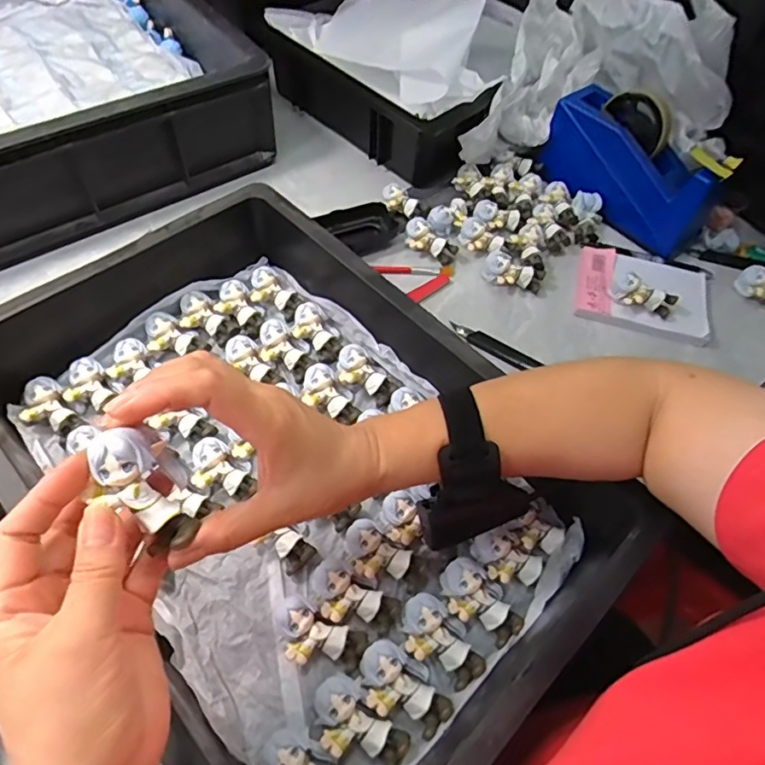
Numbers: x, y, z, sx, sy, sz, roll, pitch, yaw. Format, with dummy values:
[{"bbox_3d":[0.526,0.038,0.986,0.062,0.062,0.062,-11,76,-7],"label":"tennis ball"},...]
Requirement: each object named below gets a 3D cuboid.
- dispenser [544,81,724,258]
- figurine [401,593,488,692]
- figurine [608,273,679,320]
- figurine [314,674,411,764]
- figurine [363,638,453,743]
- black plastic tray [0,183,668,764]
[{"bbox_3d":[0.284,-0.250,0.625,0.070,0.109,0.202,-38,67,-25],"label":"dispenser"},{"bbox_3d":[0.040,0.177,0.372,0.063,0.024,0.038,36,61,17],"label":"figurine"},{"bbox_3d":[0.273,-0.091,0.570,0.066,0.025,0.029,25,58,11],"label":"figurine"},{"bbox_3d":[-0.017,0.218,0.343,0.063,0.024,0.038,39,62,19],"label":"figurine"},{"bbox_3d":[0.015,0.200,0.357,0.064,0.024,0.038,26,59,11],"label":"figurine"},{"bbox_3d":[-0.082,0.046,0.415,0.312,0.096,0.472,-37,67,-25],"label":"black plastic tray"}]

